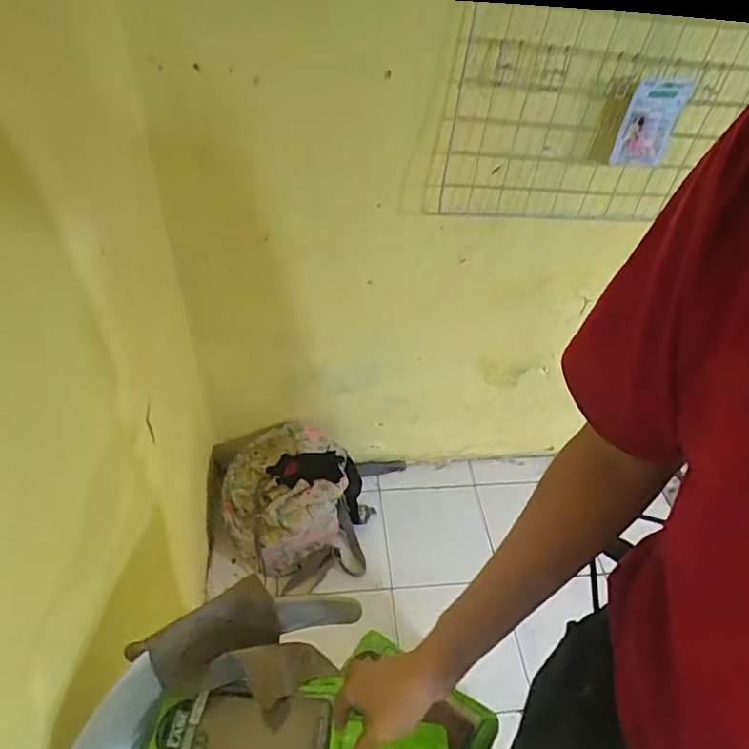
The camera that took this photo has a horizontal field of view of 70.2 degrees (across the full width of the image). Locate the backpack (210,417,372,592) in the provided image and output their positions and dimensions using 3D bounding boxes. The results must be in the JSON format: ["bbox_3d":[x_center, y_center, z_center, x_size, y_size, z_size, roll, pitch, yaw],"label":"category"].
[{"bbox_3d":[-0.229,0.338,1.397,0.427,0.246,0.357,-3,47,-9],"label":"backpack"}]

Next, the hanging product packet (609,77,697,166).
[{"bbox_3d":[0.494,-0.447,0.951,0.118,0.144,0.010,-5,40,-14],"label":"hanging product packet"}]

